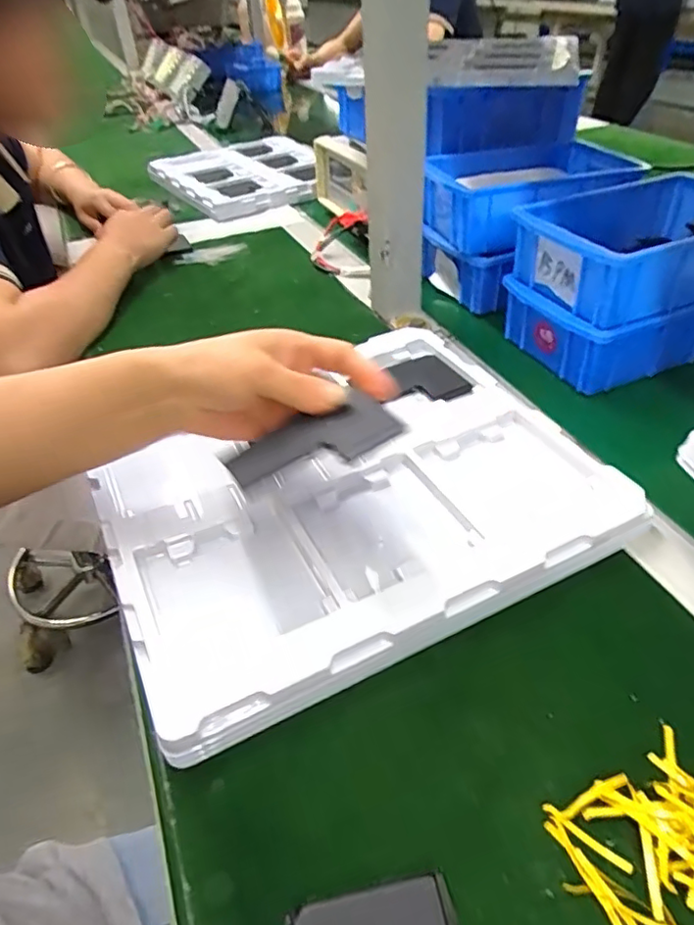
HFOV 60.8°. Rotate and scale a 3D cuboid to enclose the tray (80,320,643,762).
[{"bbox_3d":[-0.001,0.011,0.418,0.322,0.023,0.263,-20,45,-19],"label":"tray"}]

